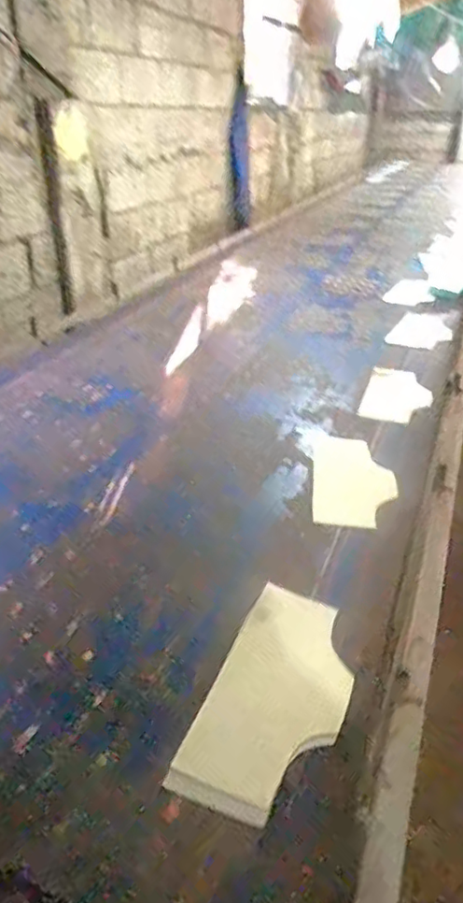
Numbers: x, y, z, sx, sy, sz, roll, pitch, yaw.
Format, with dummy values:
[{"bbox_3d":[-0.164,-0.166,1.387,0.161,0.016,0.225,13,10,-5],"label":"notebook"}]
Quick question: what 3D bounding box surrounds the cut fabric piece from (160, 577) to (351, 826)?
[{"bbox_3d":[0.065,0.307,0.757,0.164,0.030,0.331,12,31,19],"label":"cut fabric piece"}]

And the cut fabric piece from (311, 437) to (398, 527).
[{"bbox_3d":[0.259,0.051,1.227,0.167,0.006,0.327,5,30,7],"label":"cut fabric piece"}]

